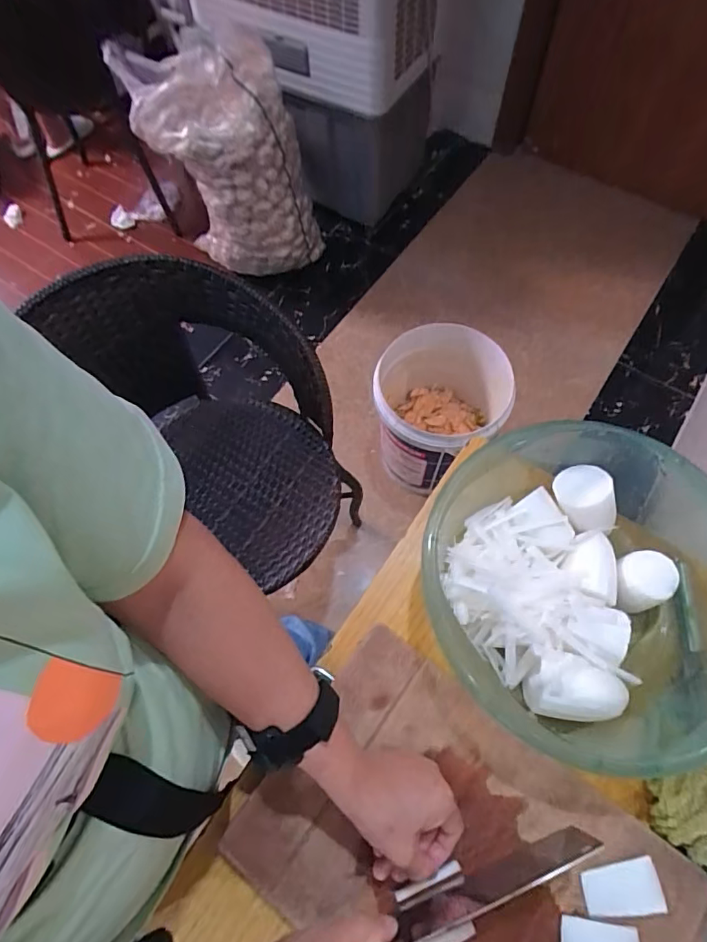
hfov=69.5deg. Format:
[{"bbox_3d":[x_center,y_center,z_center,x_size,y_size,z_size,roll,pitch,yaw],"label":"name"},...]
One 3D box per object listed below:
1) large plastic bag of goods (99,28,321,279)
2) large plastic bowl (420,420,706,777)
[{"bbox_3d":[-0.346,-0.860,1.434,0.402,0.594,0.296,-20,66,-8],"label":"large plastic bag of goods"},{"bbox_3d":[0.229,0.102,0.499,0.281,0.107,0.291,-1,65,1],"label":"large plastic bowl"}]

